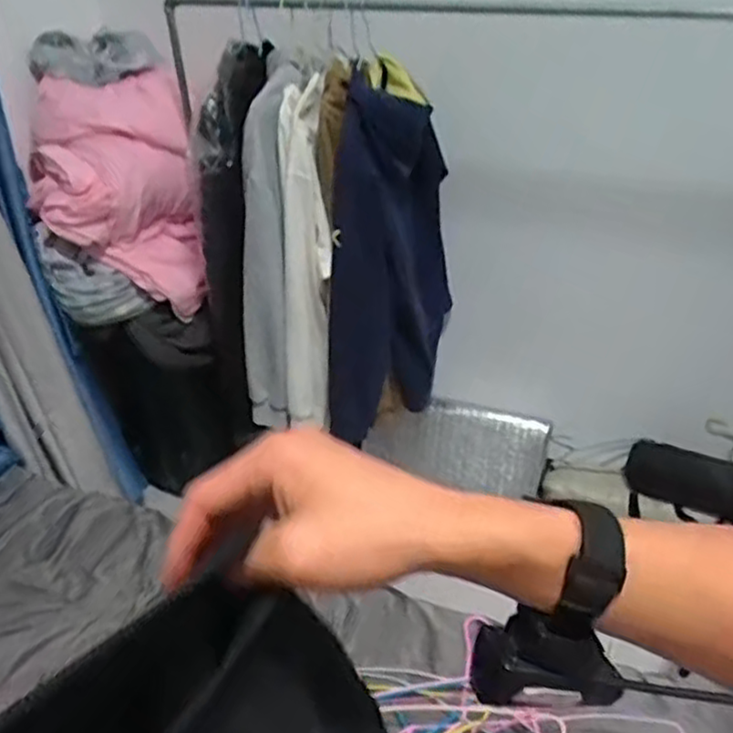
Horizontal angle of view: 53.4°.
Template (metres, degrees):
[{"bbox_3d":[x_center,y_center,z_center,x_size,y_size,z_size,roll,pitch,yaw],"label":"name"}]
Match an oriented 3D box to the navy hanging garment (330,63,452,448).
[{"bbox_3d":[0.064,-0.268,1.670,0.185,0.707,0.464,6,35,15],"label":"navy hanging garment"}]

